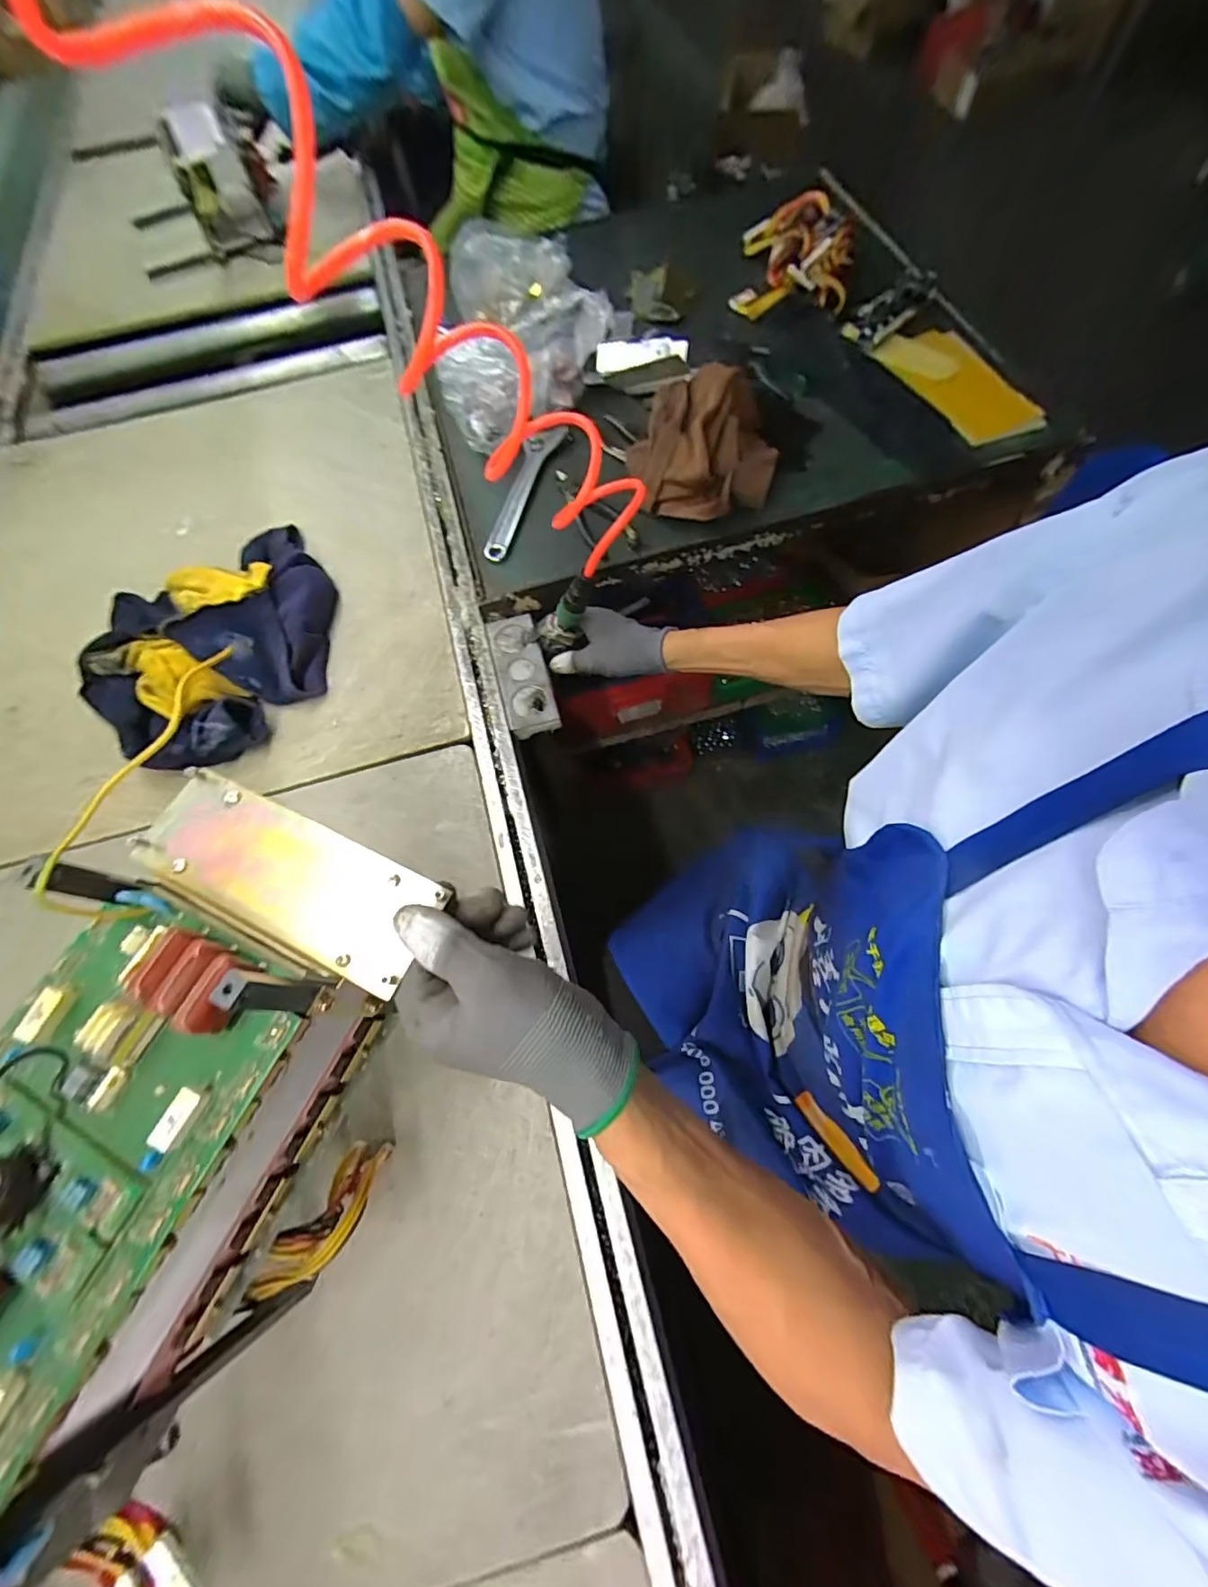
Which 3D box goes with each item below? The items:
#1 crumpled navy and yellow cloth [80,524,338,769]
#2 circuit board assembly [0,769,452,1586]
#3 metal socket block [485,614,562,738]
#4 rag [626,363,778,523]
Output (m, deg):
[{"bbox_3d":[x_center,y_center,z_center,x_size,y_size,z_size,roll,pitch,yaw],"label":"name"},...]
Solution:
[{"bbox_3d":[-0.427,-0.176,0.613,0.229,0.062,0.312,36,73,16],"label":"crumpled navy and yellow cloth"},{"bbox_3d":[-0.227,0.177,0.306,0.161,0.200,0.316,22,70,11],"label":"circuit board assembly"},{"bbox_3d":[-0.095,-0.141,0.618,0.056,0.015,0.157,-15,67,-4],"label":"metal socket block"},{"bbox_3d":[0.124,-0.436,0.668,0.177,0.081,0.205,13,69,8],"label":"rag"}]

